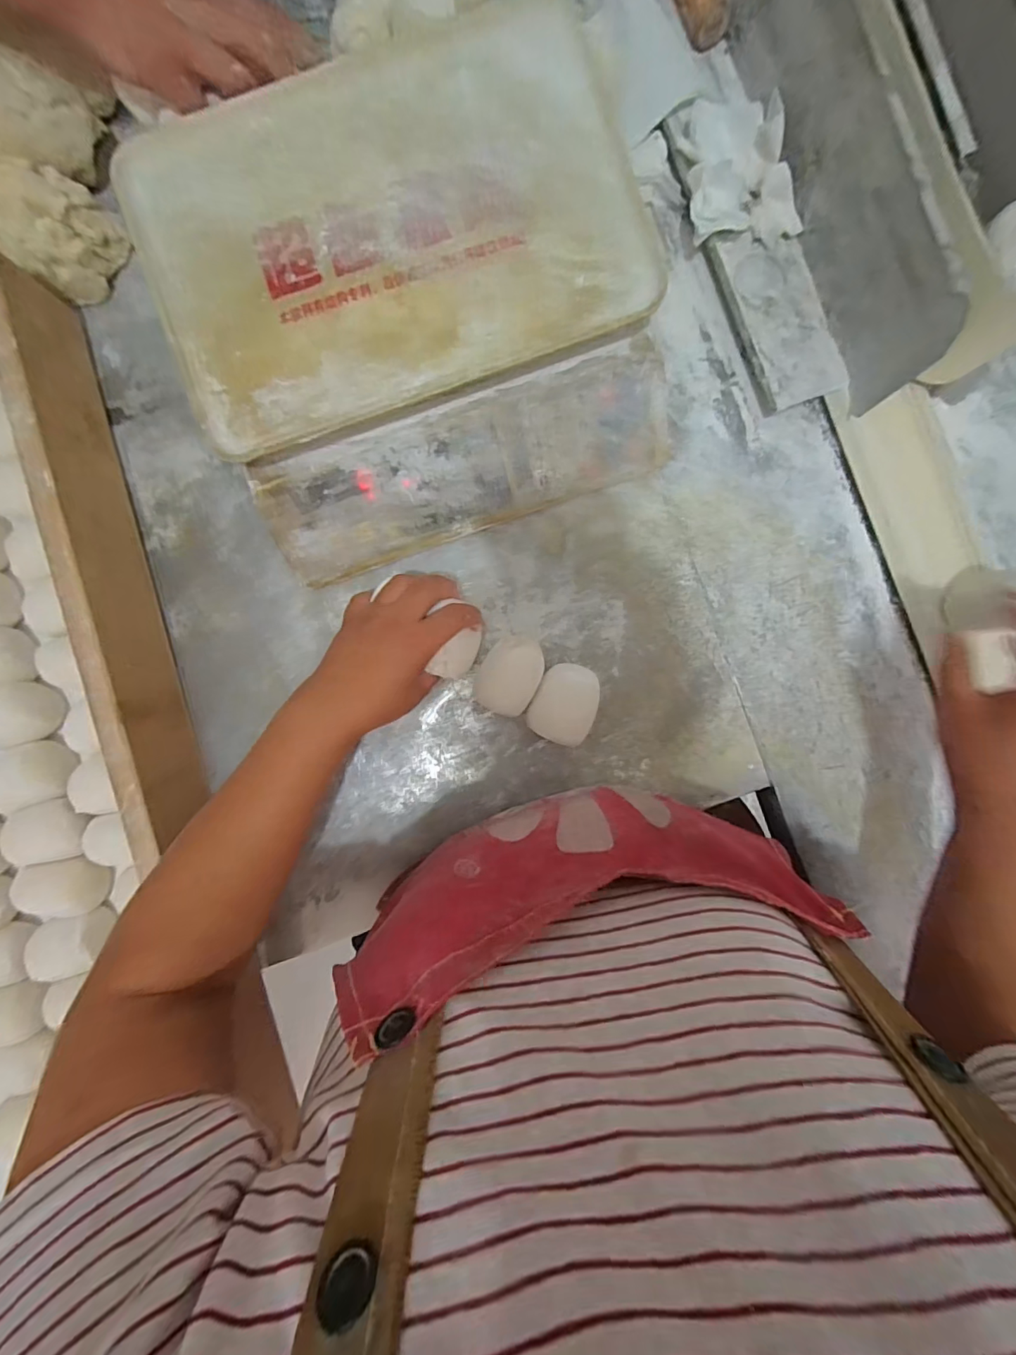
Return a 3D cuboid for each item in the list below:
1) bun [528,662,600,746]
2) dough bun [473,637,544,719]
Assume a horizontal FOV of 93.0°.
[{"bbox_3d":[0.049,0.022,0.414,0.054,0.033,0.064,28,91,0],"label":"bun"},{"bbox_3d":[0.003,-0.001,0.410,0.053,0.035,0.070,27,91,0],"label":"dough bun"}]

